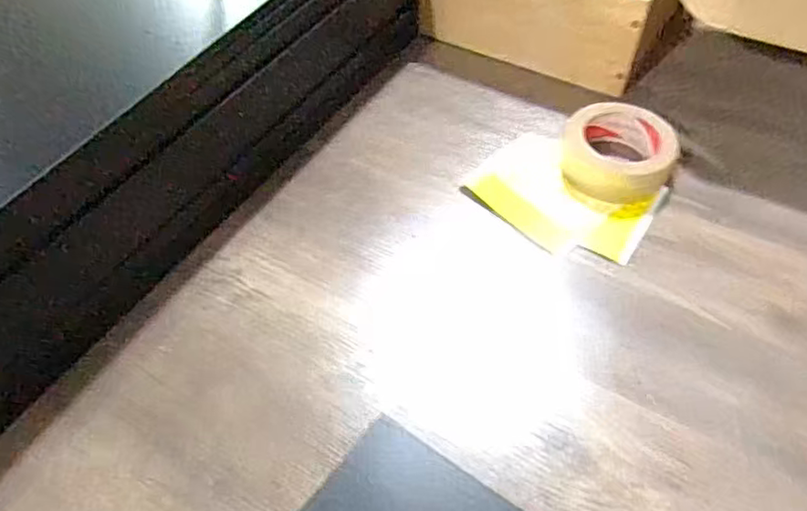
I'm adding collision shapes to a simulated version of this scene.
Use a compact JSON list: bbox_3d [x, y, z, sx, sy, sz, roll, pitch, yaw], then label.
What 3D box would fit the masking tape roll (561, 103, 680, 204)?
[{"bbox_3d":[0.214,-0.102,0.648,0.102,0.050,0.102,0,51,0],"label":"masking tape roll"}]

